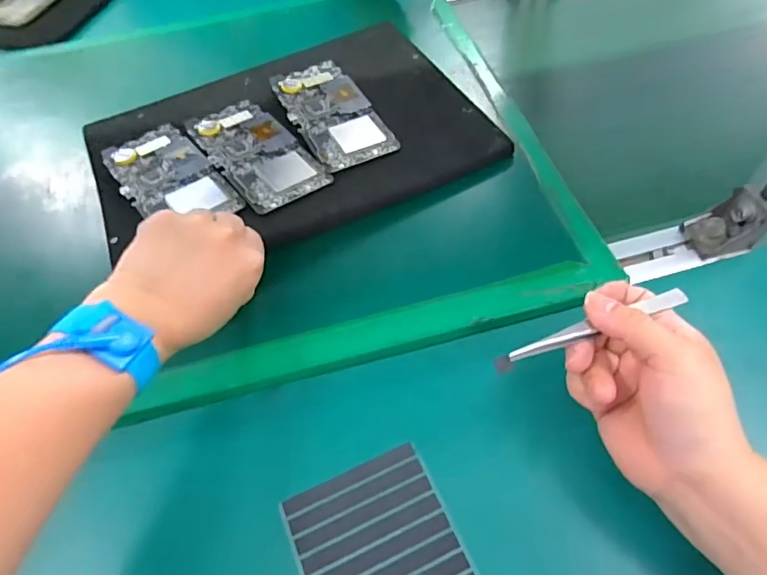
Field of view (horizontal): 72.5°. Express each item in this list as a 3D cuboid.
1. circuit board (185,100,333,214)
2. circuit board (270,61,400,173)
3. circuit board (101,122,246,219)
[{"bbox_3d":[-0.118,-0.126,0.473,0.073,0.007,0.156,-33,59,-16],"label":"circuit board"},{"bbox_3d":[-0.051,-0.170,0.502,0.074,0.008,0.158,-25,57,-11],"label":"circuit board"},{"bbox_3d":[-0.186,-0.095,0.452,0.073,0.008,0.148,-34,60,-17],"label":"circuit board"}]

